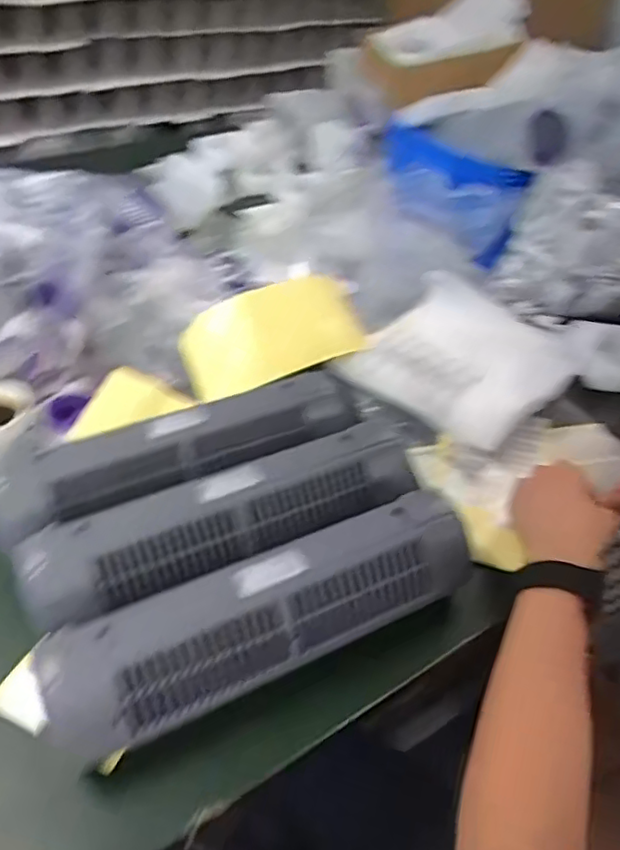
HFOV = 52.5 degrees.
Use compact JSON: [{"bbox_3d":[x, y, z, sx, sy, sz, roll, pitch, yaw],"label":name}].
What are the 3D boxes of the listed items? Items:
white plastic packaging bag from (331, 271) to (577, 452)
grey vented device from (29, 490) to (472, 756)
[{"bbox_3d":[0.181,-0.083,0.720,0.210,0.031,0.244,32,53,29],"label":"white plastic packaging bag"},{"bbox_3d":[-0.025,0.122,0.435,0.306,0.056,0.077,-18,45,-21],"label":"grey vented device"}]

